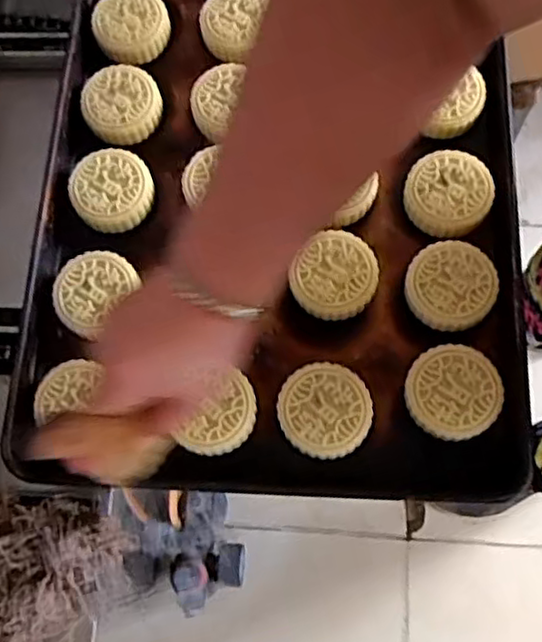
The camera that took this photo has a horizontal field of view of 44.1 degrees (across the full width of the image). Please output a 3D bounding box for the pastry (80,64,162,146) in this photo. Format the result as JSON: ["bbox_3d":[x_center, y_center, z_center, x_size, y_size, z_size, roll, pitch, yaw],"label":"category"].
[{"bbox_3d":[-0.137,-0.199,0.612,0.068,0.030,0.067,-1,71,2],"label":"pastry"}]

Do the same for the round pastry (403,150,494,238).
[{"bbox_3d":[0.149,-0.108,0.564,0.069,0.026,0.068,-1,71,2],"label":"round pastry"}]

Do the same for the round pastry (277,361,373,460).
[{"bbox_3d":[0.041,0.068,0.514,0.068,0.022,0.068,-1,71,2],"label":"round pastry"}]

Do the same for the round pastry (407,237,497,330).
[{"bbox_3d":[0.145,-0.029,0.538,0.069,0.023,0.068,-43,75,-12],"label":"round pastry"}]

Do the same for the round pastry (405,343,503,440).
[{"bbox_3d":[0.139,0.053,0.512,0.068,0.020,0.069,-1,71,2],"label":"round pastry"}]

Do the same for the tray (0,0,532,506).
[{"bbox_3d":[-0.016,-0.146,0.595,0.423,0.051,0.589,1,75,5],"label":"tray"}]

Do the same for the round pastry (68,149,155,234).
[{"bbox_3d":[-0.139,-0.114,0.587,0.068,0.026,0.068,-1,71,2],"label":"round pastry"}]

